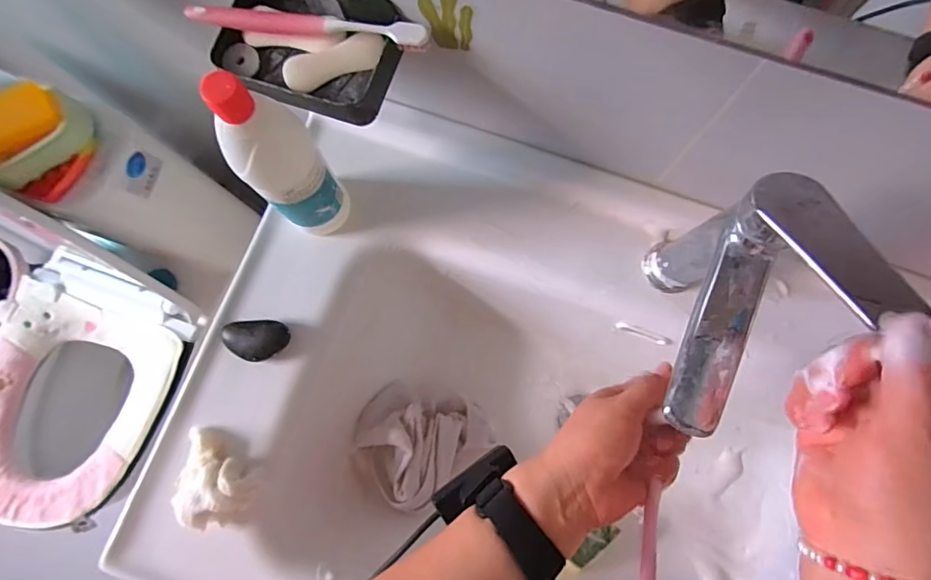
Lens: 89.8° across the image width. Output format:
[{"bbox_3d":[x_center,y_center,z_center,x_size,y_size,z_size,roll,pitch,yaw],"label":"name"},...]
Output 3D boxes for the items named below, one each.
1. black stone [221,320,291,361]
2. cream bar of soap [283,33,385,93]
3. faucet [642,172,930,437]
[{"bbox_3d":[-0.199,0.049,0.448,0.062,0.023,0.036,-6,79,0],"label":"black stone"},{"bbox_3d":[-0.102,-0.177,0.364,0.079,0.010,0.029,-17,79,-2],"label":"cream bar of soap"},{"bbox_3d":[0.192,0.025,0.347,0.079,0.205,0.165,18,80,5],"label":"faucet"}]

